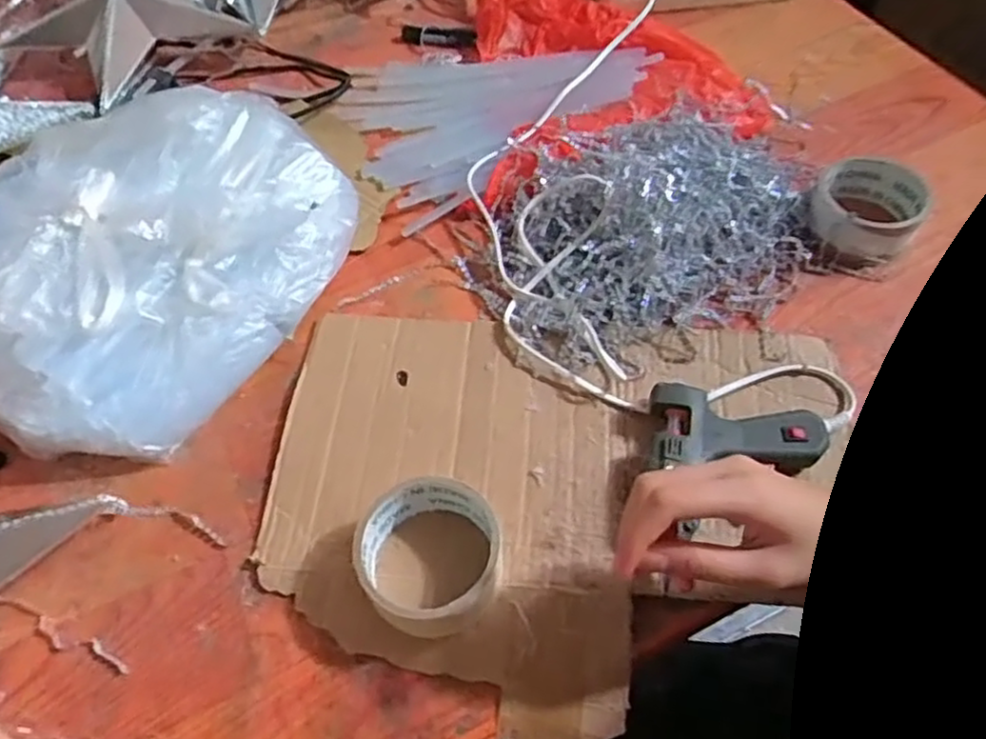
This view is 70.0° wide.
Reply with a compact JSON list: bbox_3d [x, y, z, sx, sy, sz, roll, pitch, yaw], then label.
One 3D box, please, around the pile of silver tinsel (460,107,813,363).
[{"bbox_3d":[0.133,-0.128,0.560,0.305,0.060,0.211,-21,57,-11],"label":"pile of silver tinsel"}]

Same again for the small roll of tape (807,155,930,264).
[{"bbox_3d":[0.306,-0.134,0.578,0.082,0.043,0.096,31,63,21],"label":"small roll of tape"}]

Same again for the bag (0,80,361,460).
[{"bbox_3d":[-0.258,-0.085,0.525,0.237,0.100,0.295,29,62,20],"label":"bag"}]

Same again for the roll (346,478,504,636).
[{"bbox_3d":[-0.037,0.109,0.418,0.081,0.045,0.089,-1,56,2],"label":"roll"}]

